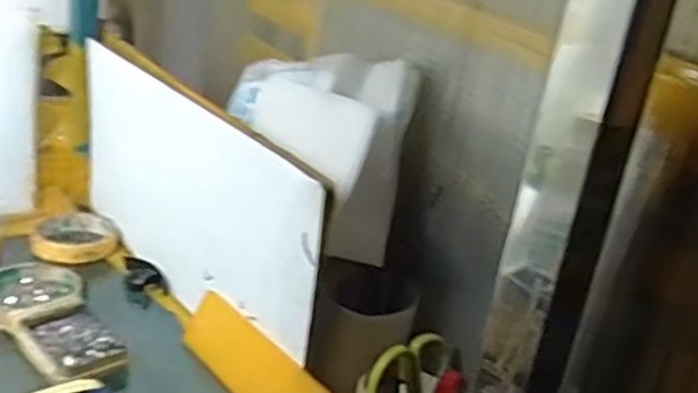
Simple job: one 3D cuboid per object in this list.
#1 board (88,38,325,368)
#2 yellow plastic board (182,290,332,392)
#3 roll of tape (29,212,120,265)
[{"bbox_3d":[-0.155,0.000,0.656,0.018,0.179,0.410,-9,26,-38],"label":"board"},{"bbox_3d":[-0.072,0.137,0.559,0.185,0.051,0.006,28,-6,43],"label":"yellow plastic board"},{"bbox_3d":[-0.291,0.044,0.764,0.084,0.022,0.096,0,21,-20],"label":"roll of tape"}]

